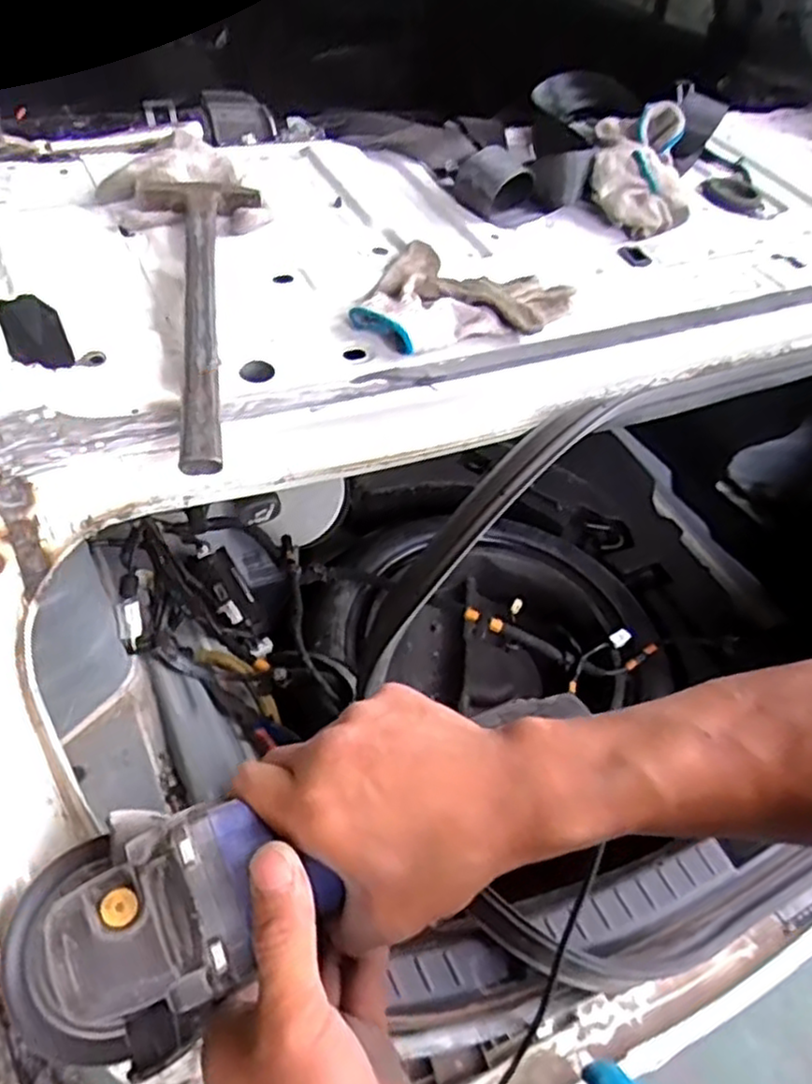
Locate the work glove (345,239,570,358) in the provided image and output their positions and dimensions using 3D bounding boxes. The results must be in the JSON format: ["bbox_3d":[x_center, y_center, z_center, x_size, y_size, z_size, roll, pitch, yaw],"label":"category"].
[{"bbox_3d":[0.043,-0.187,0.567,0.143,0.031,0.146,23,50,9],"label":"work glove"}]

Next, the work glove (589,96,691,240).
[{"bbox_3d":[0.253,-0.403,0.781,0.109,0.059,0.193,15,49,1],"label":"work glove"}]

